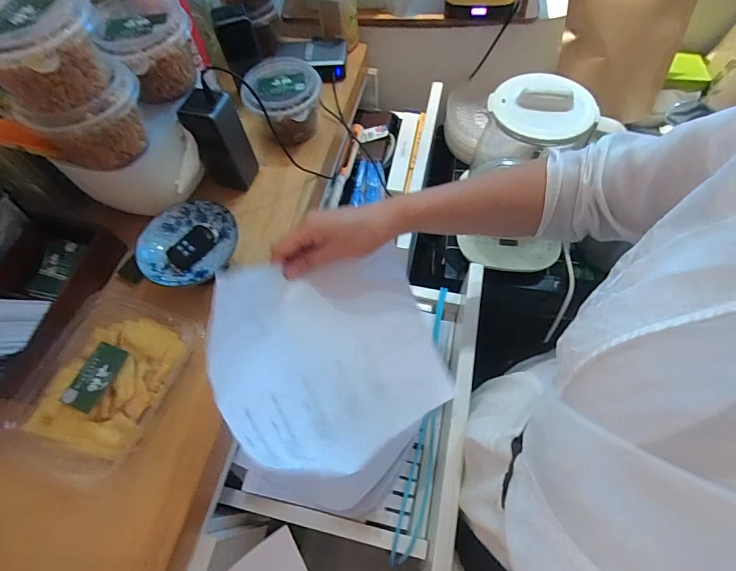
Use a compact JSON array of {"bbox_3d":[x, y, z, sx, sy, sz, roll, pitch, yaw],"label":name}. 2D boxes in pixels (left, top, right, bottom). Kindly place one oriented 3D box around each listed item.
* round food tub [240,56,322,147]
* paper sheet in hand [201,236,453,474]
[{"bbox_3d":[-0.130,-0.276,0.595,0.096,0.088,0.103,-1,62,2],"label":"round food tub"},{"bbox_3d":[-0.026,0.067,0.386,0.248,0.032,0.193,-16,84,-43],"label":"paper sheet in hand"}]

